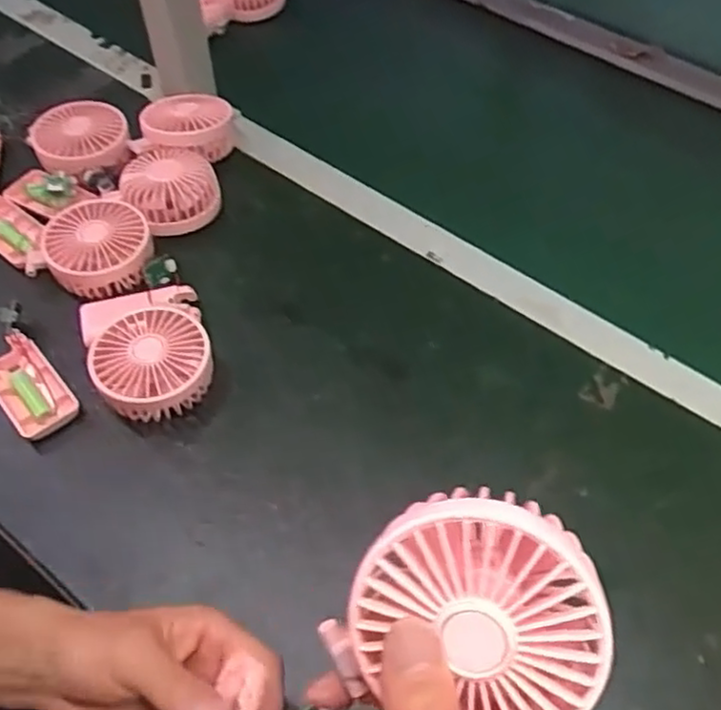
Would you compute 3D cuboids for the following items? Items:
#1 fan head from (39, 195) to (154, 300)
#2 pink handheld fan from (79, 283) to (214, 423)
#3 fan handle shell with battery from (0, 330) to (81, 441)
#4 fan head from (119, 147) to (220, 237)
[{"bbox_3d":[-0.225,-0.093,0.619,0.084,0.042,0.087,1,56,-1],"label":"fan head"},{"bbox_3d":[-0.170,-0.011,0.564,0.094,0.044,0.135,-16,58,-12],"label":"pink handheld fan"},{"bbox_3d":[-0.258,0.024,0.556,0.047,0.016,0.092,-35,64,-22],"label":"fan handle shell with battery"},{"bbox_3d":[-0.174,-0.150,0.659,0.082,0.043,0.082,1,56,-1],"label":"fan head"}]

